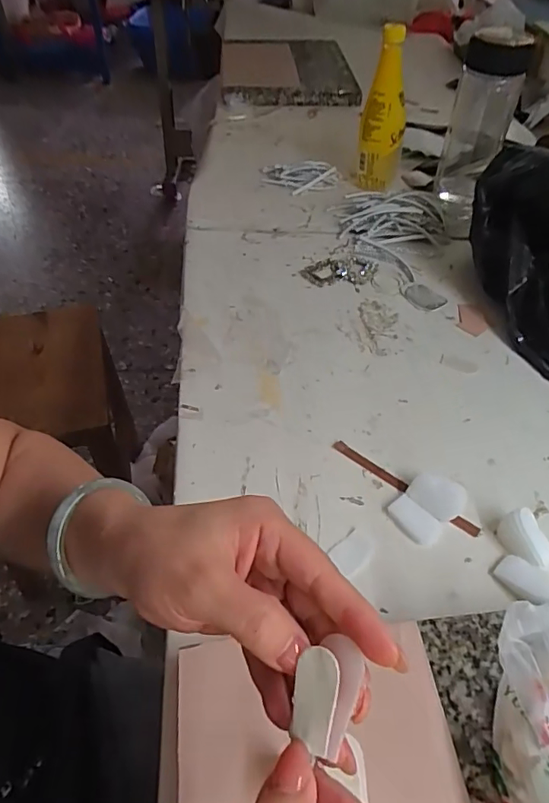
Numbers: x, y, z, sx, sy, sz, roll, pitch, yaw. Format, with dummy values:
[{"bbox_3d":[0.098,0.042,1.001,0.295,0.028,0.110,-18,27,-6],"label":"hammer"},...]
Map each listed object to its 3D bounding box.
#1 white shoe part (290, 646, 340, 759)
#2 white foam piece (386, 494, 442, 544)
[{"bbox_3d":[0.016,0.116,0.202,0.016,0.007,0.036,8,76,6],"label":"white shoe part"},{"bbox_3d":[0.115,0.096,0.423,0.043,0.008,0.026,33,55,26],"label":"white foam piece"}]

